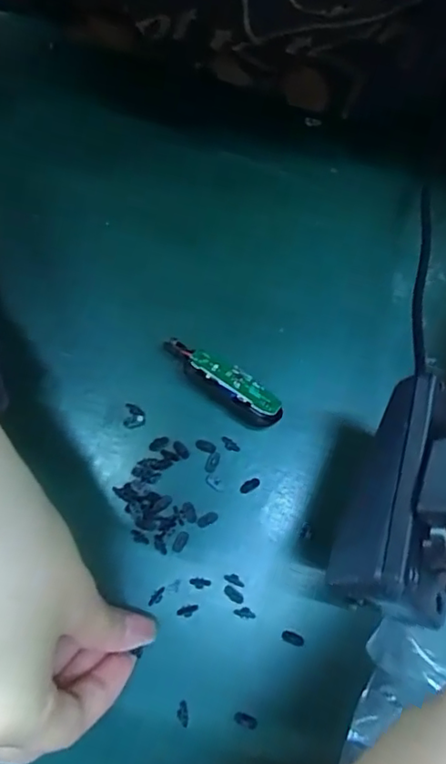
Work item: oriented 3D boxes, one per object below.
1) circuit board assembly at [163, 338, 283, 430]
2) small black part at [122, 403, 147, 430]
[{"bbox_3d":[0.000,0.000,0.251,0.057,0.020,0.018,40,80,9],"label":"circuit board assembly"},{"bbox_3d":[-0.039,0.015,0.254,0.010,0.004,0.011,6,76,2],"label":"small black part"}]

